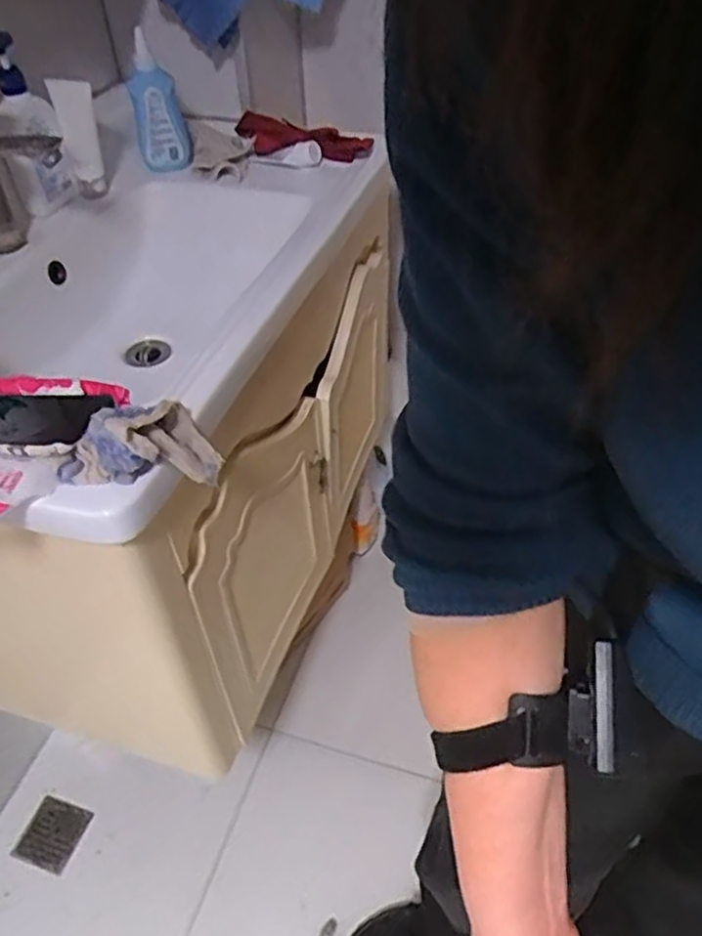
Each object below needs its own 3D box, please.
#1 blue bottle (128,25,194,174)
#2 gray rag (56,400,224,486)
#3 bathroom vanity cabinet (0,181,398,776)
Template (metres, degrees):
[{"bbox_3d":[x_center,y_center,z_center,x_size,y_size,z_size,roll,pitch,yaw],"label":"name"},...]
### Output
[{"bbox_3d":[-0.286,-0.538,1.016,0.081,0.176,0.071,-11,45,-8],"label":"blue bottle"},{"bbox_3d":[-0.172,-0.018,0.546,0.119,0.071,0.077,-23,48,-20],"label":"gray rag"},{"bbox_3d":[-0.288,-0.055,1.013,0.527,0.507,0.863,10,45,13],"label":"bathroom vanity cabinet"}]

